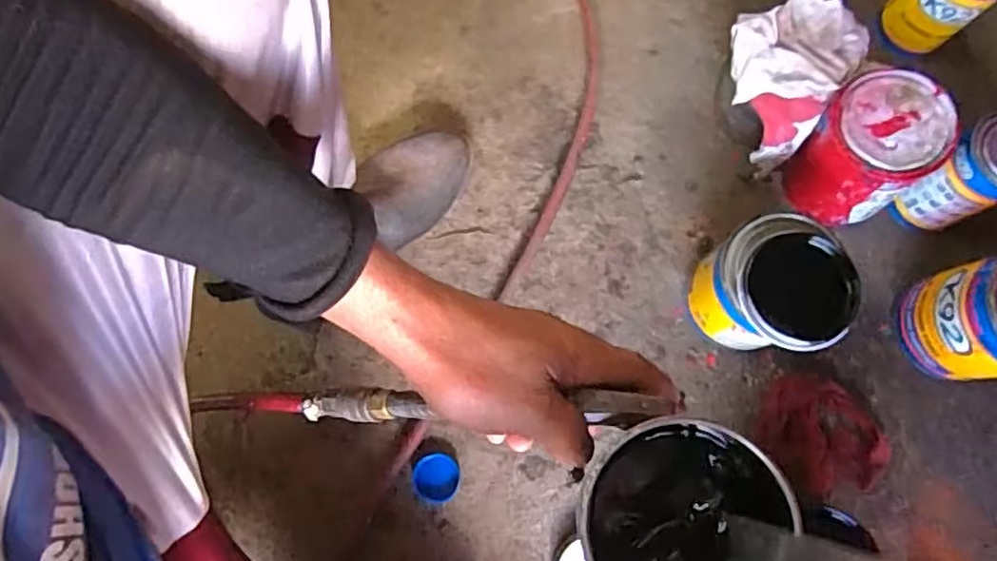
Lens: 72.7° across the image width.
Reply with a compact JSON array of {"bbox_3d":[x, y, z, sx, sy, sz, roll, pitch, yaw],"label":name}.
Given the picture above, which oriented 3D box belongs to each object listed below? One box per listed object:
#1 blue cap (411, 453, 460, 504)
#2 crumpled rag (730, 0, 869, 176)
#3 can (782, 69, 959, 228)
[{"bbox_3d":[-0.060,0.191,0.654,0.045,0.015,0.046,0,79,1],"label":"blue cap"},{"bbox_3d":[0.265,-0.198,0.636,0.108,0.060,0.144,35,81,8],"label":"crumpled rag"},{"bbox_3d":[0.342,-0.122,0.637,0.103,0.119,0.106,0,79,1],"label":"can"}]

